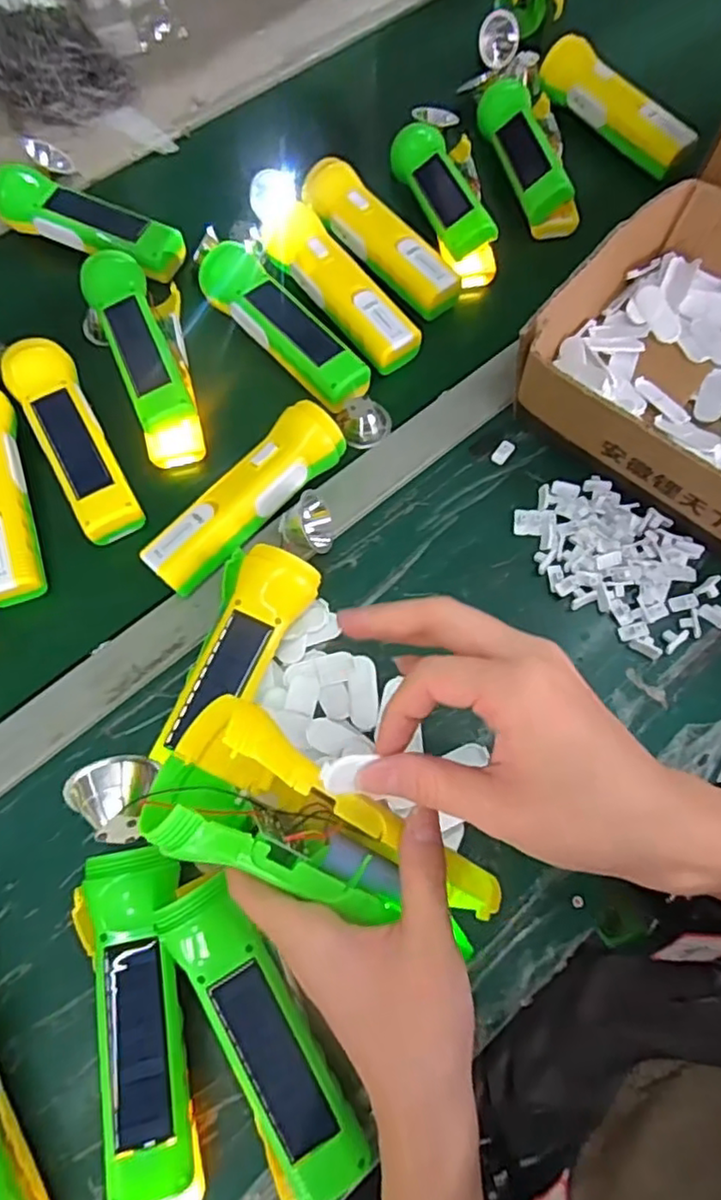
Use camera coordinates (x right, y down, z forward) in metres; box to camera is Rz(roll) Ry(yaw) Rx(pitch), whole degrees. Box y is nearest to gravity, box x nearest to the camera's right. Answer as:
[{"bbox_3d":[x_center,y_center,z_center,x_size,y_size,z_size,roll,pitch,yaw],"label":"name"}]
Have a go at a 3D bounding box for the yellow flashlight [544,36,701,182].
[{"bbox_3d":[0.237,-0.467,0.602,0.166,0.037,0.044,43,75,14],"label":"yellow flashlight"}]

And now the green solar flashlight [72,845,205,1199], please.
[{"bbox_3d":[-0.121,0.229,0.347,0.058,0.043,0.173,-9,70,-3],"label":"green solar flashlight"}]

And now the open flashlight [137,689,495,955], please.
[{"bbox_3d":[-0.007,0.106,0.280,0.161,0.056,0.058,32,74,-14],"label":"open flashlight"}]

